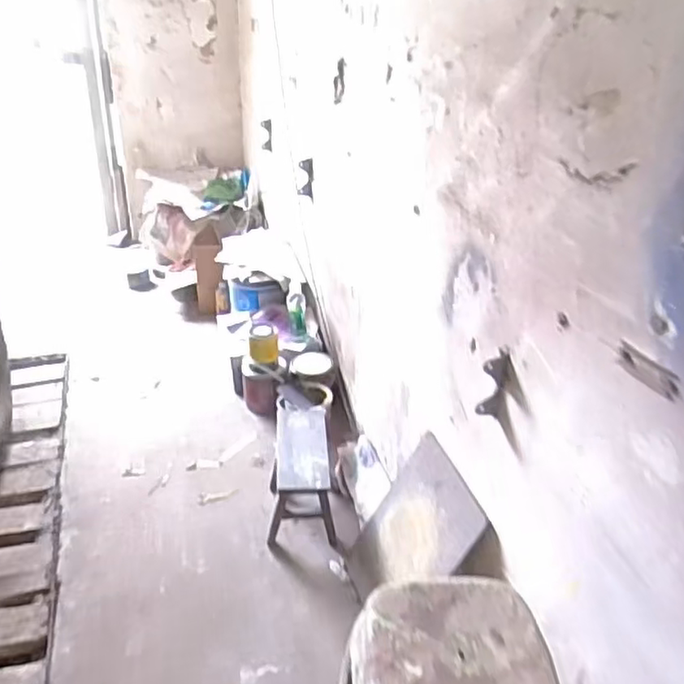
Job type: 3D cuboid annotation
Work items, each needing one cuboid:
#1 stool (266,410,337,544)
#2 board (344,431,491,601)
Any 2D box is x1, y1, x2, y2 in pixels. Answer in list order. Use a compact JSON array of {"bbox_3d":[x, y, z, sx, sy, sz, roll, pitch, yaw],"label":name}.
[{"bbox_3d":[-0.113,0.395,1.869,0.192,0.263,0.407,3,30,-1],"label":"stool"},{"bbox_3d":[0.168,0.480,1.576,0.021,0.432,0.354,22,17,-26],"label":"board"}]

